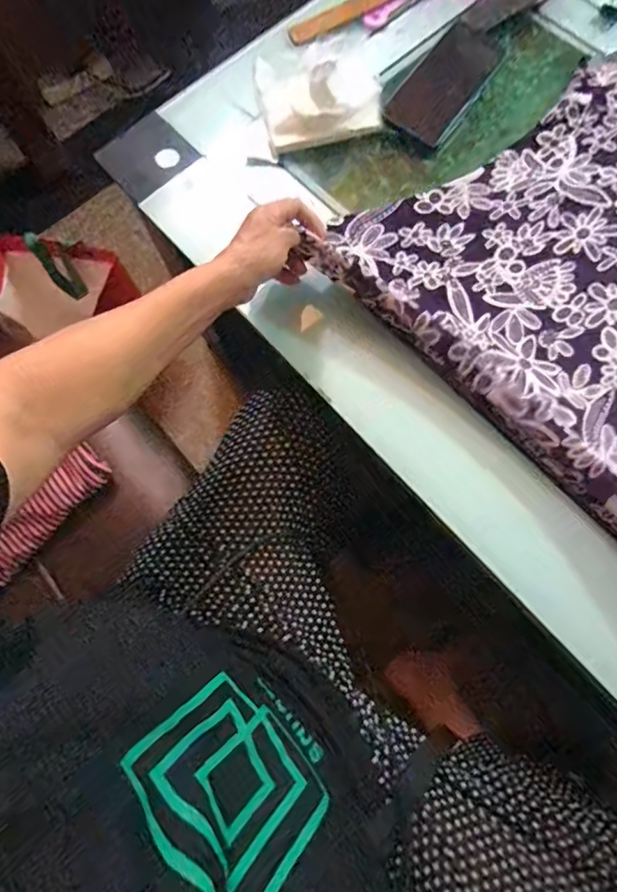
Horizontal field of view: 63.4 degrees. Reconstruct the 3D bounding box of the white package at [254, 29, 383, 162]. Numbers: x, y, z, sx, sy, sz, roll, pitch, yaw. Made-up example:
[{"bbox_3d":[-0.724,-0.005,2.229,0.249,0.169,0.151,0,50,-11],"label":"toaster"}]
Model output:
[{"bbox_3d":[0.011,-0.406,0.562,0.129,0.062,0.093,-13,75,1],"label":"white package"}]

